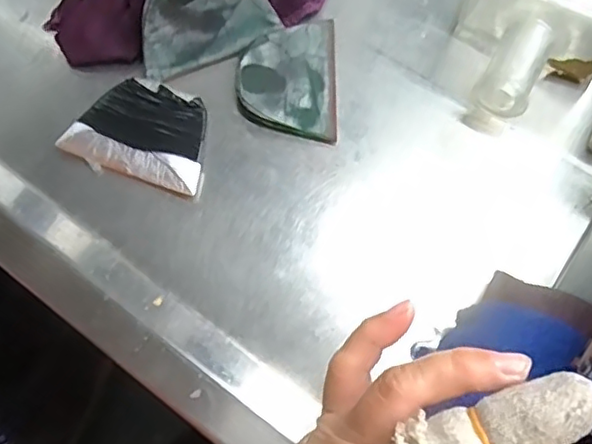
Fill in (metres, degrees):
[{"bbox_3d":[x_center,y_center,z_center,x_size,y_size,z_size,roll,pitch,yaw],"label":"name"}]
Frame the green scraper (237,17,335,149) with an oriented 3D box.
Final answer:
[{"bbox_3d":[-0.006,-0.088,0.374,0.058,0.008,0.082,0,71,3],"label":"green scraper"}]

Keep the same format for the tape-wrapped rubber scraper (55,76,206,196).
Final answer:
[{"bbox_3d":[-0.091,-0.054,0.365,0.081,0.009,0.060,14,72,8],"label":"tape-wrapped rubber scraper"}]

